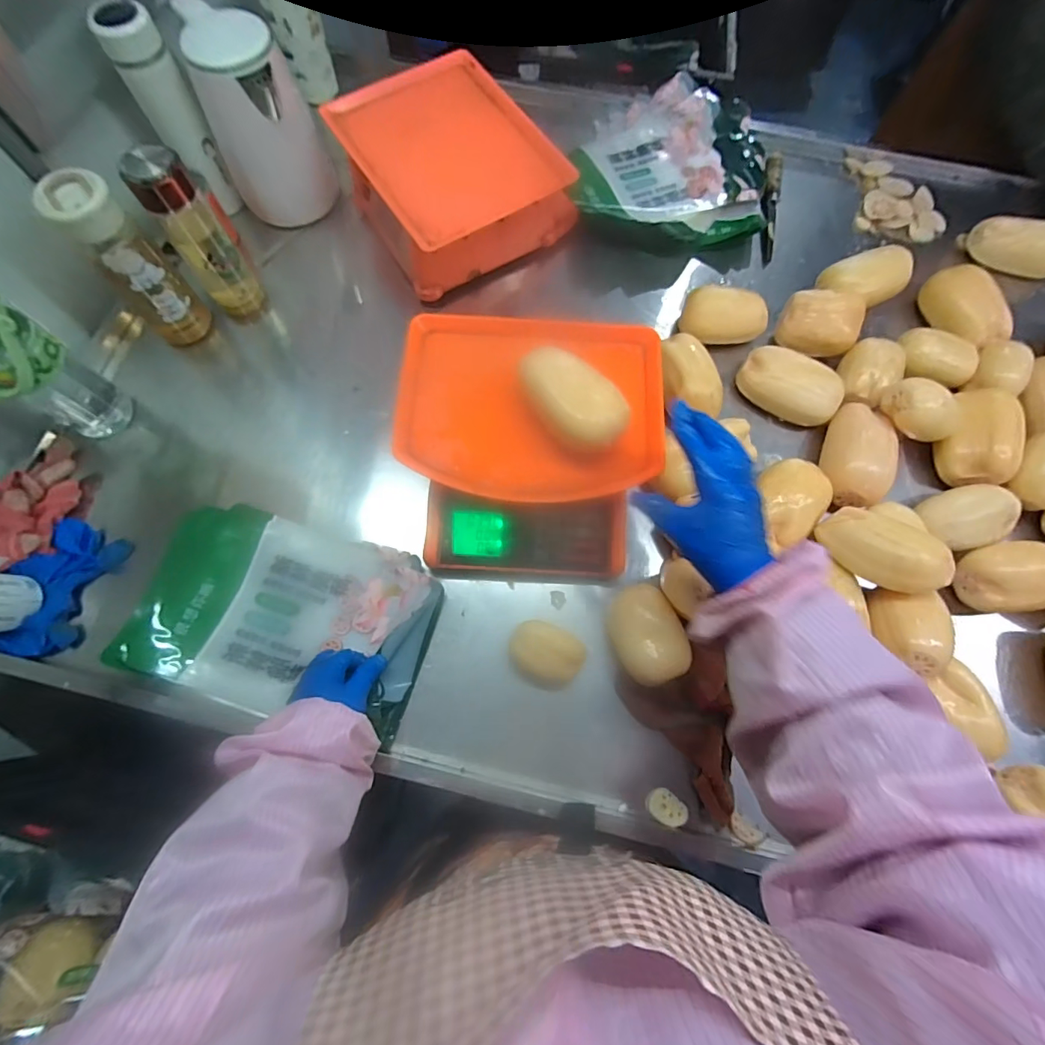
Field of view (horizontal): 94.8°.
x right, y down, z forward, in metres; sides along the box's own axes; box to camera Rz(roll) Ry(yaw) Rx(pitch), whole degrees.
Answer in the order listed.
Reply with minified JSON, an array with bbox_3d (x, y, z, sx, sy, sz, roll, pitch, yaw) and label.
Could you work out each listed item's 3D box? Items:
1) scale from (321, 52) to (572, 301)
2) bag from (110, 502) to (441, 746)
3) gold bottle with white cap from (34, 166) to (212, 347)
[{"bbox_3d":[-0.101,-0.501,0.699,0.261,0.115,0.291,-36,76,-11],"label":"scale"},{"bbox_3d":[-0.274,0.104,0.548,0.328,0.045,0.210,17,73,5],"label":"bag"},{"bbox_3d":[-0.479,-0.313,0.601,0.074,0.203,0.067,-38,76,-11],"label":"gold bottle with white cap"}]

